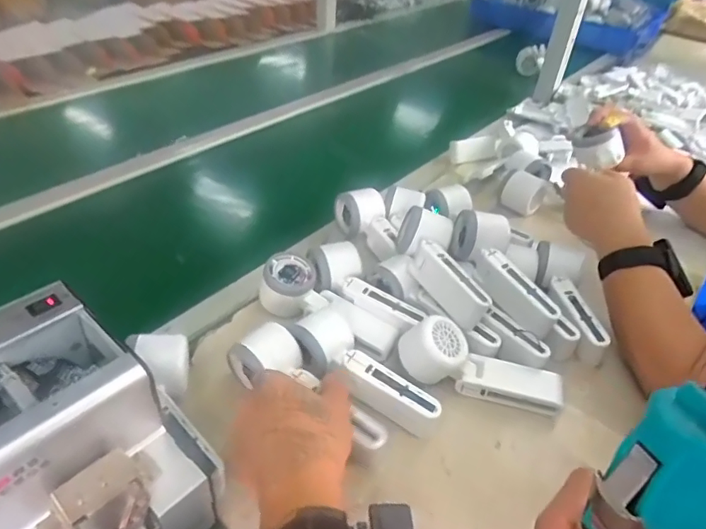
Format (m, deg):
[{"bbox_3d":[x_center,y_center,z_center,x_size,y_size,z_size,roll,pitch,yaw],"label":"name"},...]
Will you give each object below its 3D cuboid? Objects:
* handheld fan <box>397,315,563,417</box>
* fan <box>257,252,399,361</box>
[{"bbox_3d":[0.128,0.100,0.502,0.161,0.058,0.055,13,42,8],"label":"handheld fan"},{"bbox_3d":[-0.027,0.045,0.556,0.161,0.052,0.054,25,45,19],"label":"fan"}]

